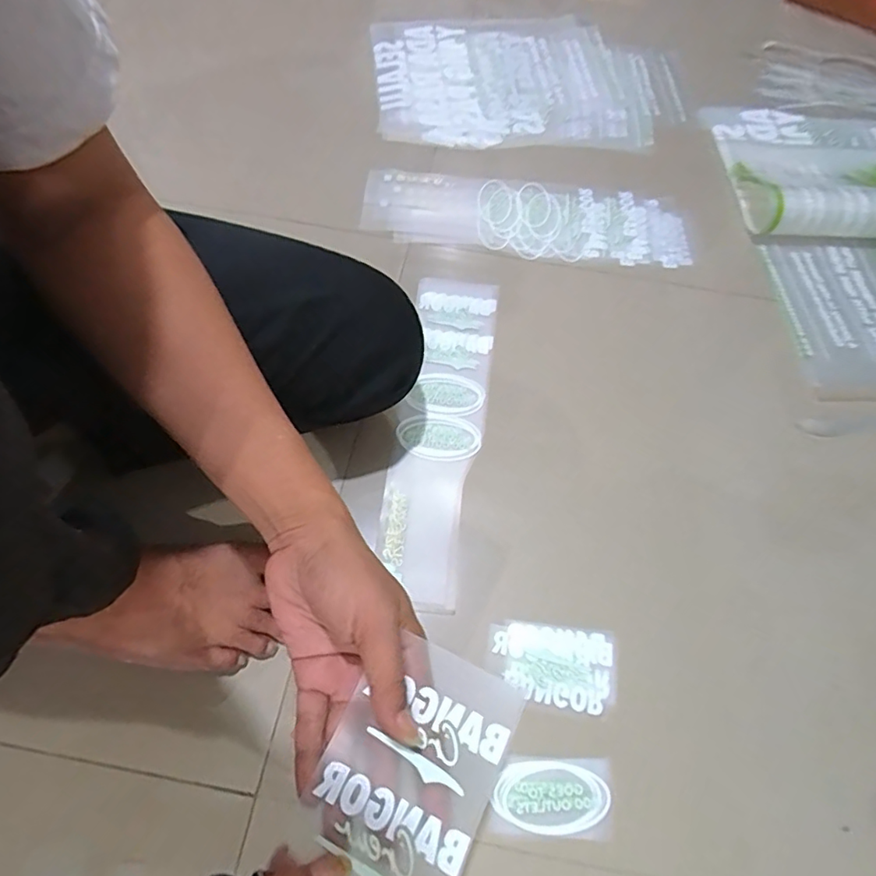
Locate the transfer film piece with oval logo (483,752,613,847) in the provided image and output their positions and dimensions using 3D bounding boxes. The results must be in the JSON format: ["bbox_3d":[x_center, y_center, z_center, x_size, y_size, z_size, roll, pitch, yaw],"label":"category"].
[{"bbox_3d":[0.089,0.281,0.423,0.096,0.004,0.055,4,63,0],"label":"transfer film piece with oval logo"}]

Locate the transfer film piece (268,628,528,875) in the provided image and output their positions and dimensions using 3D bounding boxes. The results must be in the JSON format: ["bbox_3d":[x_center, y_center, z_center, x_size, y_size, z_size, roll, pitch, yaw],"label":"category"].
[{"bbox_3d":[-0.017,0.185,0.297,0.089,0.017,0.129,25,65,10],"label":"transfer film piece"}]

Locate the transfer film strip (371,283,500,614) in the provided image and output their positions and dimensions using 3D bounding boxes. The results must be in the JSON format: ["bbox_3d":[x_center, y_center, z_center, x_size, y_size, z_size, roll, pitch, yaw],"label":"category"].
[{"bbox_3d":[0.003,-0.020,0.572,0.090,0.010,0.379,7,63,2],"label":"transfer film strip"}]

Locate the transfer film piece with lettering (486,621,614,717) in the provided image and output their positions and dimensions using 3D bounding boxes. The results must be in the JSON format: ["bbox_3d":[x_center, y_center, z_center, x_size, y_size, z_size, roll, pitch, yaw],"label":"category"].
[{"bbox_3d":[0.098,0.196,0.465,0.112,0.004,0.067,9,64,3],"label":"transfer film piece with lettering"}]

